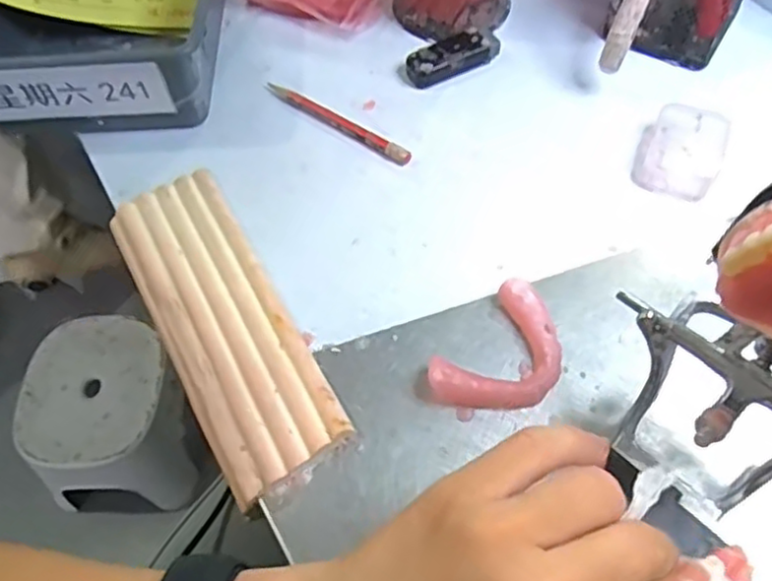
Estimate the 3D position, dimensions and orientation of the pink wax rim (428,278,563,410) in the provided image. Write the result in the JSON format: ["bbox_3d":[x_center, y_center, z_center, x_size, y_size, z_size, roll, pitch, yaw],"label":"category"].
[{"bbox_3d":[0.058,0.032,0.323,0.047,0.017,0.072,36,66,22],"label":"pink wax rim"}]

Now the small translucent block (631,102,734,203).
[{"bbox_3d":[0.166,-0.078,0.384,0.043,0.021,0.050,21,61,14],"label":"small translucent block"}]

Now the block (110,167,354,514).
[{"bbox_3d":[-0.086,0.011,0.348,0.060,0.013,0.186,-27,61,-14],"label":"block"}]

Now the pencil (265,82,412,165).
[{"bbox_3d":[-0.030,-0.104,0.415,0.107,0.006,0.010,32,64,20],"label":"pencil"}]

